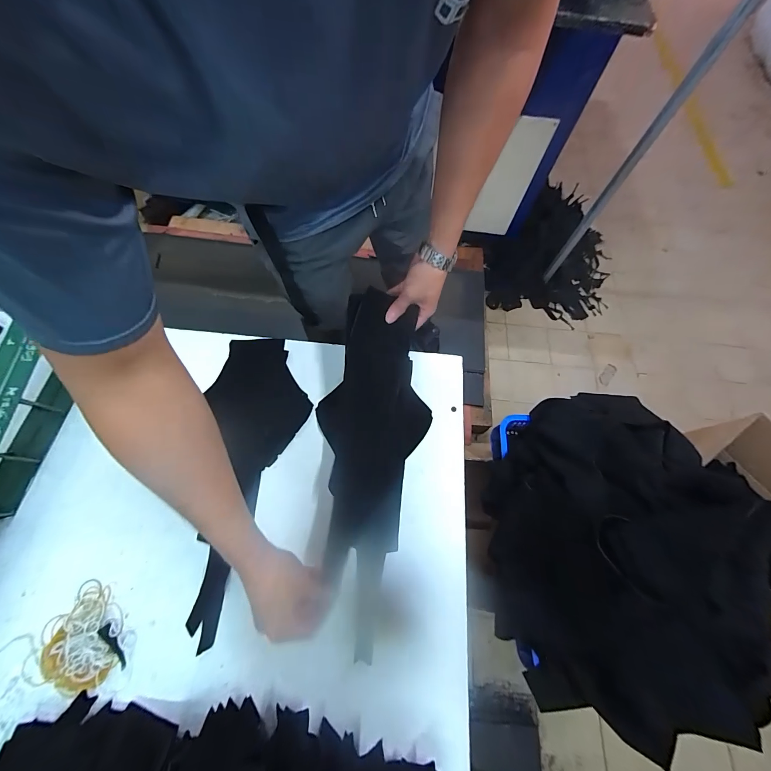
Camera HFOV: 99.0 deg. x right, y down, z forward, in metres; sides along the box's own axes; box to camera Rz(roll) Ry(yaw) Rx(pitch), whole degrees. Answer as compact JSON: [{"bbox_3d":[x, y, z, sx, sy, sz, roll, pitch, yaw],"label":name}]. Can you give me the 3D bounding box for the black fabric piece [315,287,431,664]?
[{"bbox_3d":[-0.024,0.118,0.556,0.180,0.091,0.524,4,81,-2],"label":"black fabric piece"}]

